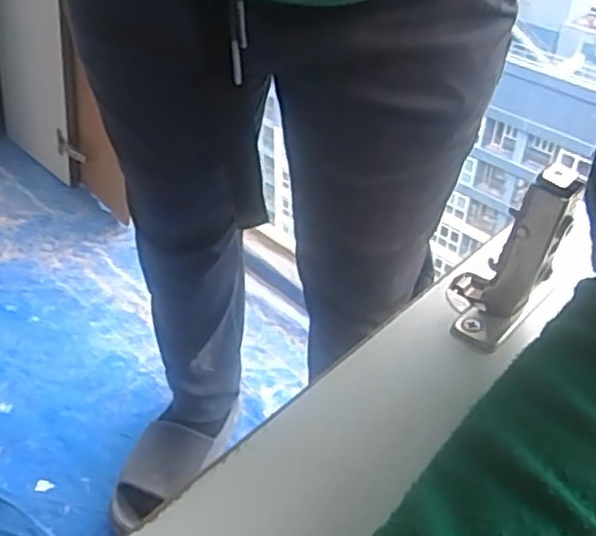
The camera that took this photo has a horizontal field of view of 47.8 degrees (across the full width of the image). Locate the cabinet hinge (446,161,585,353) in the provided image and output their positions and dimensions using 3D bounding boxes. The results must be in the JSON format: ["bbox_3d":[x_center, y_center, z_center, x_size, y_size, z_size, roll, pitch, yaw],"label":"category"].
[{"bbox_3d":[0.085,-0.006,0.274,0.038,0.074,0.041,13,42,15],"label":"cabinet hinge"}]

